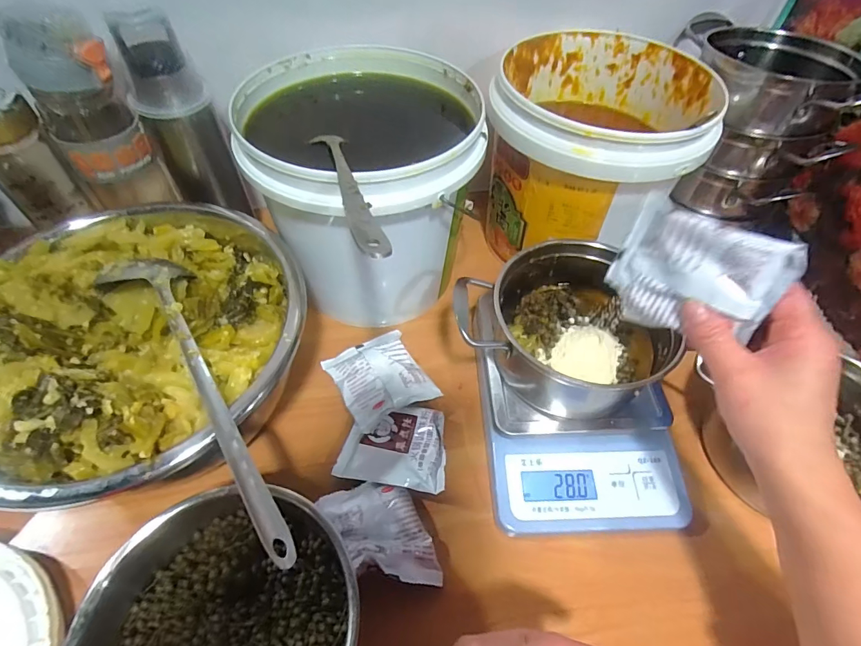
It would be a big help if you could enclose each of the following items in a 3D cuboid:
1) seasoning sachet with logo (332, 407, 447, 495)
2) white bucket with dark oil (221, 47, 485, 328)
[{"bbox_3d":[-0.030,0.103,0.372,0.088,0.019,0.071,9,53,4],"label":"seasoning sachet with logo"},{"bbox_3d":[-0.060,-0.122,0.438,0.202,0.193,0.209,1,53,-2],"label":"white bucket with dark oil"}]

